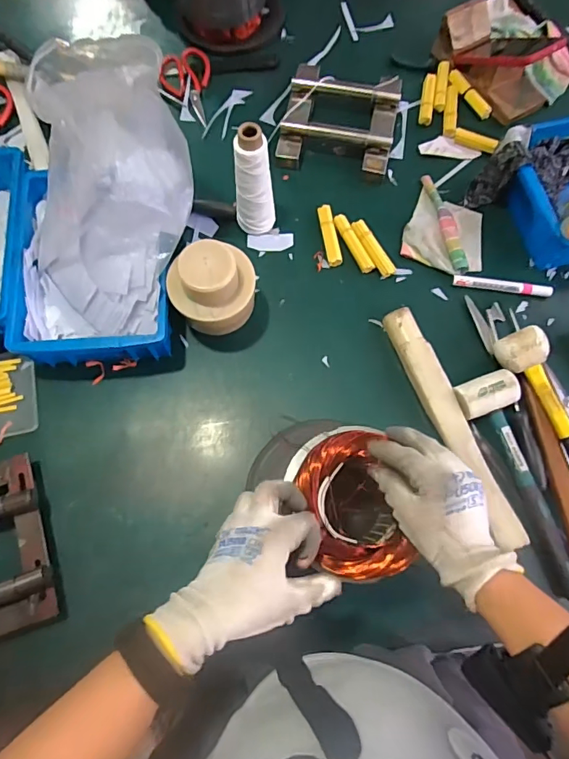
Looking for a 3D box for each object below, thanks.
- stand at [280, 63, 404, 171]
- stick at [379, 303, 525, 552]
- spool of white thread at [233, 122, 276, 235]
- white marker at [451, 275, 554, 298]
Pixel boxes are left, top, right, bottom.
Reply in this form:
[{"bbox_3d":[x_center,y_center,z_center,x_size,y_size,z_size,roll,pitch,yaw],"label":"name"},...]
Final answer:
[{"bbox_3d":[0.091,-0.428,0.766,0.183,0.047,0.194,11,73,4],"label":"stand"},{"bbox_3d":[0.220,0.053,0.619,0.045,0.026,0.331,-23,74,-7],"label":"stick"},{"bbox_3d":[-0.043,-0.268,0.653,0.054,0.167,0.047,-6,73,-2],"label":"spool of white thread"},{"bbox_3d":[0.317,-0.138,0.687,0.139,0.013,0.018,8,73,3],"label":"white marker"}]

